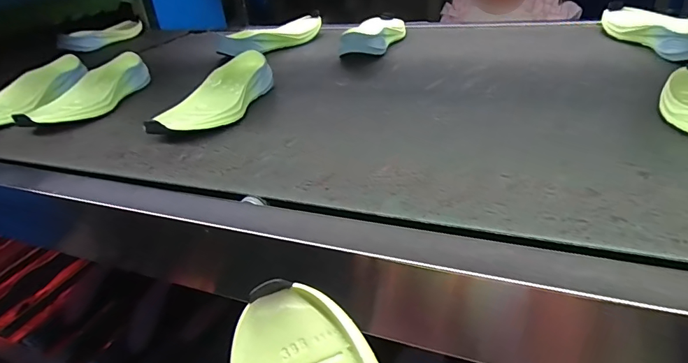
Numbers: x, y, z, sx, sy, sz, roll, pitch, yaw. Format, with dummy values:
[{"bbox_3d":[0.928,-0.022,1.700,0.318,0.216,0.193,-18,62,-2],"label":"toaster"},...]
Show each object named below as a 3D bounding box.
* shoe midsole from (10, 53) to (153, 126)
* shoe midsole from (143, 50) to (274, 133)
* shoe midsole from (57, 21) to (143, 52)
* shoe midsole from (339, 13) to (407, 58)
[{"bbox_3d":[-0.427,-0.145,0.722,0.090,0.054,0.262,4,35,15],"label":"shoe midsole"},{"bbox_3d":[-0.187,-0.127,0.642,0.091,0.053,0.262,4,33,18],"label":"shoe midsole"},{"bbox_3d":[-0.650,-0.392,1.180,0.081,0.054,0.300,1,34,10],"label":"shoe midsole"},{"bbox_3d":[0.069,-0.304,0.892,0.094,0.049,0.271,3,32,16],"label":"shoe midsole"}]

